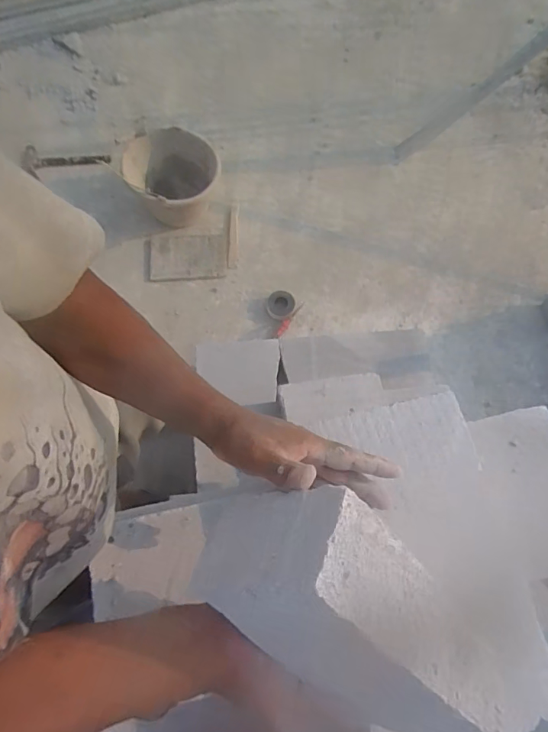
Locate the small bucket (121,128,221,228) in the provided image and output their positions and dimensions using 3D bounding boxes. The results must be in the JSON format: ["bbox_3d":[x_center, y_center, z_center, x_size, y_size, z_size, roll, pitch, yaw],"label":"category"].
[{"bbox_3d":[-0.338,-0.605,1.515,0.249,0.180,0.264,1,71,-2],"label":"small bucket"}]

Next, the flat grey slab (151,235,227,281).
[{"bbox_3d":[-0.282,-0.351,1.525,0.244,0.017,0.144,-3,83,3],"label":"flat grey slab"}]

